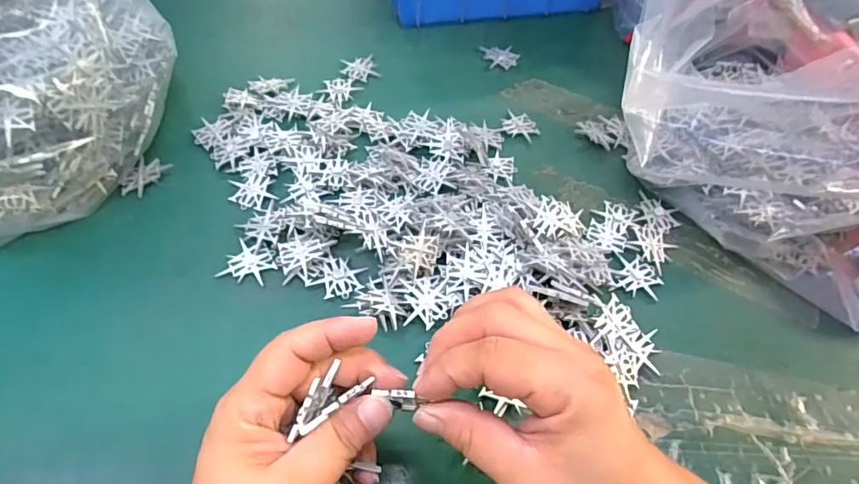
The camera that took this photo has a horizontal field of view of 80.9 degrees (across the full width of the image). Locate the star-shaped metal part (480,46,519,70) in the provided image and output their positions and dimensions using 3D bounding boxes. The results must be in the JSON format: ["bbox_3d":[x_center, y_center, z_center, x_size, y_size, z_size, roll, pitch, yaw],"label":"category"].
[{"bbox_3d":[0.071,-0.183,0.495,0.033,0.004,0.034,-11,60,-11],"label":"star-shaped metal part"}]

